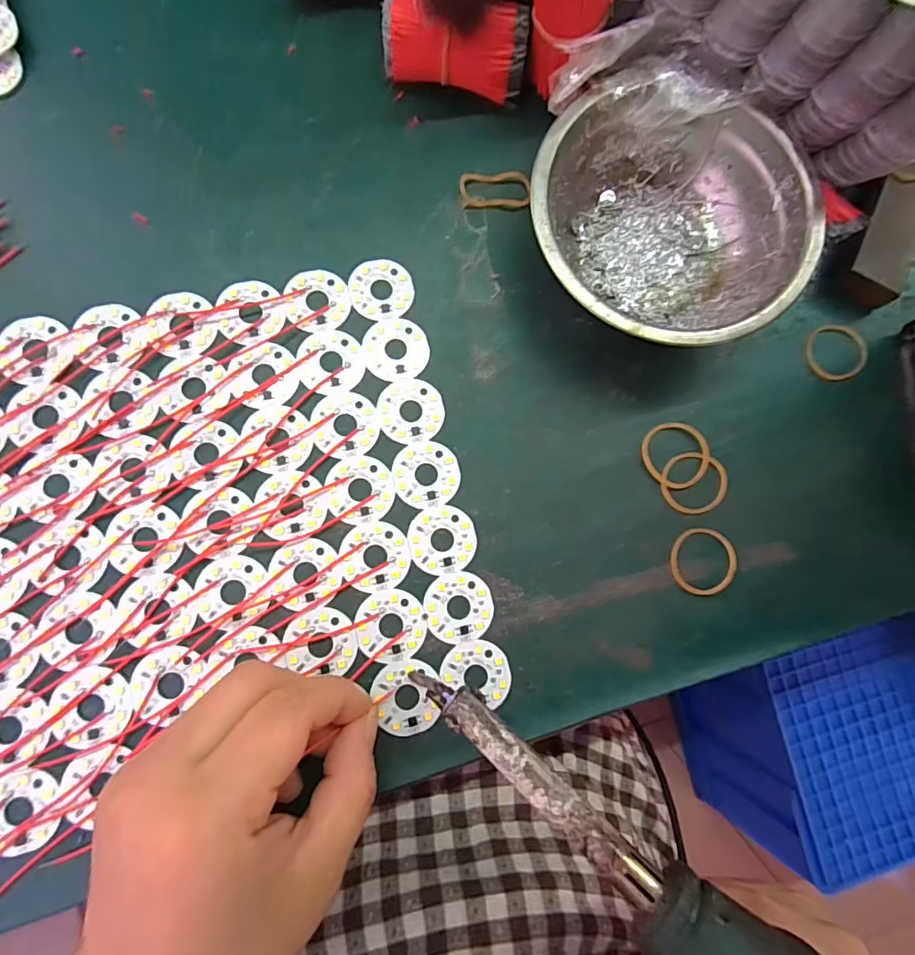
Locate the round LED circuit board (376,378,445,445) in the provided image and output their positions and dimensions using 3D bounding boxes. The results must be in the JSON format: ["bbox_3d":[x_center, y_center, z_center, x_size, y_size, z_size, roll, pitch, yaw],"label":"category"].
[{"bbox_3d":[-0.021,-0.031,0.234,0.030,0.004,0.030,1,82,-6],"label":"round LED circuit board"}]

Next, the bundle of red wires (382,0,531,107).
[{"bbox_3d":[-0.001,-0.211,0.247,0.069,0.035,0.026,5,81,-5],"label":"bundle of red wires"}]

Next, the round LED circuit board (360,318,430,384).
[{"bbox_3d":[-0.029,-0.061,0.237,0.030,0.004,0.031,1,85,-7],"label":"round LED circuit board"}]

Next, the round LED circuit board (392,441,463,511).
[{"bbox_3d":[-0.014,-0.001,0.230,0.031,0.004,0.030,1,82,-6],"label":"round LED circuit board"}]

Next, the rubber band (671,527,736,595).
[{"bbox_3d":[0.118,0.040,0.238,0.033,0.004,0.031,2,81,-5],"label":"rubber band"}]

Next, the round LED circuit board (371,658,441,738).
[{"bbox_3d":[-0.022,0.095,0.216,0.027,0.004,0.031,-2,82,-6],"label":"round LED circuit board"}]

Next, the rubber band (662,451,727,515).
[{"bbox_3d":[0.116,0.002,0.243,0.034,0.004,0.030,-7,82,-7],"label":"rubber band"}]

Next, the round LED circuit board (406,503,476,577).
[{"bbox_3d":[-0.007,0.028,0.227,0.030,0.004,0.031,1,82,-6],"label":"round LED circuit board"}]

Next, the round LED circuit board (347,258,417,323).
[{"bbox_3d":[-0.037,-0.091,0.242,0.030,0.004,0.031,1,82,-6],"label":"round LED circuit board"}]

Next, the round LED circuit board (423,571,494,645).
[{"bbox_3d":[0.001,0.058,0.223,0.030,0.004,0.030,1,82,-6],"label":"round LED circuit board"}]

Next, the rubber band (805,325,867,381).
[{"bbox_3d":[0.200,-0.066,0.264,0.034,0.005,0.030,-23,78,-11],"label":"rubber band"}]

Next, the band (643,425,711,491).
[{"bbox_3d":[0.106,-0.011,0.244,0.034,0.004,0.031,1,82,-6],"label":"band"}]

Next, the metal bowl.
[{"bbox_3d":[0.096,-0.115,0.237,0.124,0.043,0.115,1,82,-6],"label":"metal bowl"}]

